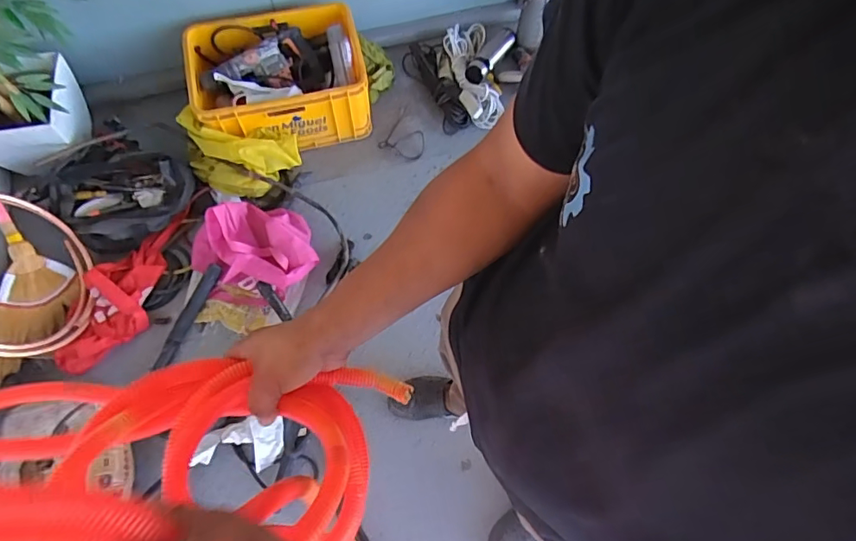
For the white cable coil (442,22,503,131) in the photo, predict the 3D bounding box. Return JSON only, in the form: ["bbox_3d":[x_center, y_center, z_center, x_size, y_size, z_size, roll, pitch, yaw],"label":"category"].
[{"bbox_3d":[0.152,-0.630,1.640,0.149,0.078,0.342,-13,82,-7],"label":"white cable coil"}]

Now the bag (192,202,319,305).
[{"bbox_3d":[-0.482,-0.057,1.434,0.321,0.128,0.283,-34,72,-14],"label":"bag"}]

